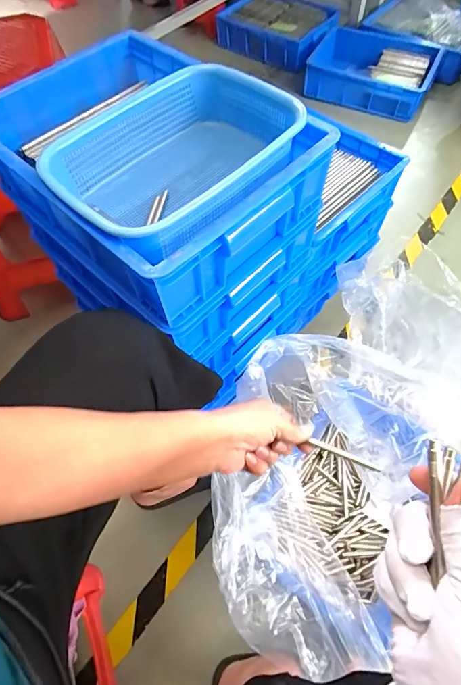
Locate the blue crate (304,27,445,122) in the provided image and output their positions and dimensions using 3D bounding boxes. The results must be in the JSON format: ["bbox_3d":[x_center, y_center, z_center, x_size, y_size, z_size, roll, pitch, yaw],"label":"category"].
[{"bbox_3d":[0.500,-0.969,1.396,0.423,0.101,0.343,25,64,15],"label":"blue crate"}]

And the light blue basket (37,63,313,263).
[{"bbox_3d":[-0.057,-0.215,0.475,0.224,0.079,0.286,37,68,20],"label":"light blue basket"}]

